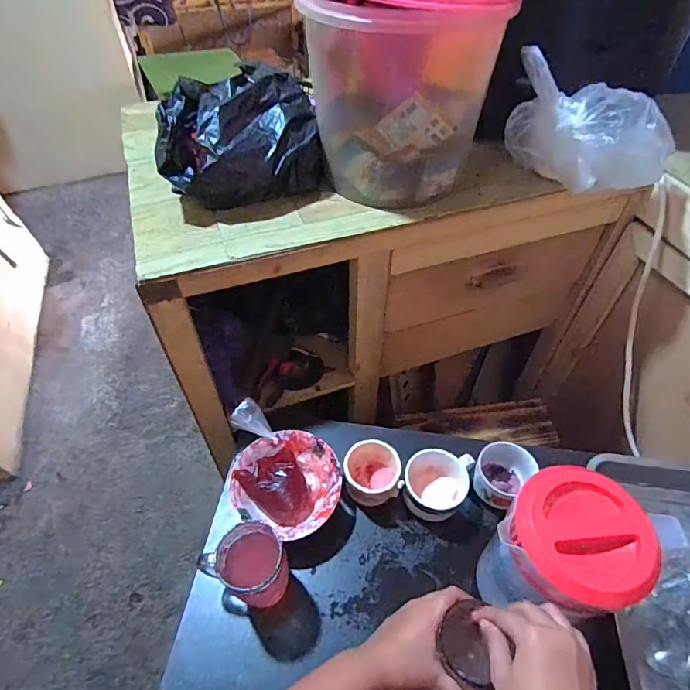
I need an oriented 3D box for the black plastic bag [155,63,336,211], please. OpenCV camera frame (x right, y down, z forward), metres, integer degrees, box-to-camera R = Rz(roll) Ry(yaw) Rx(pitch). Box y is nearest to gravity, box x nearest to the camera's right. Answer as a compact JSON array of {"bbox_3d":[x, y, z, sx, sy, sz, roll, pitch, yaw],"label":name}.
[{"bbox_3d":[-0.142,-0.278,0.629,0.217,0.117,0.146,-15,52,-10],"label":"black plastic bag"}]

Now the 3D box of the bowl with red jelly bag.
[{"bbox_3d":[-0.094,0.181,0.642,0.177,0.070,0.145,17,54,15],"label":"bowl with red jelly bag"}]

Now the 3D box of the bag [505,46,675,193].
[{"bbox_3d":[0.326,-0.289,0.620,0.215,0.124,0.123,26,56,21],"label":"bag"}]

